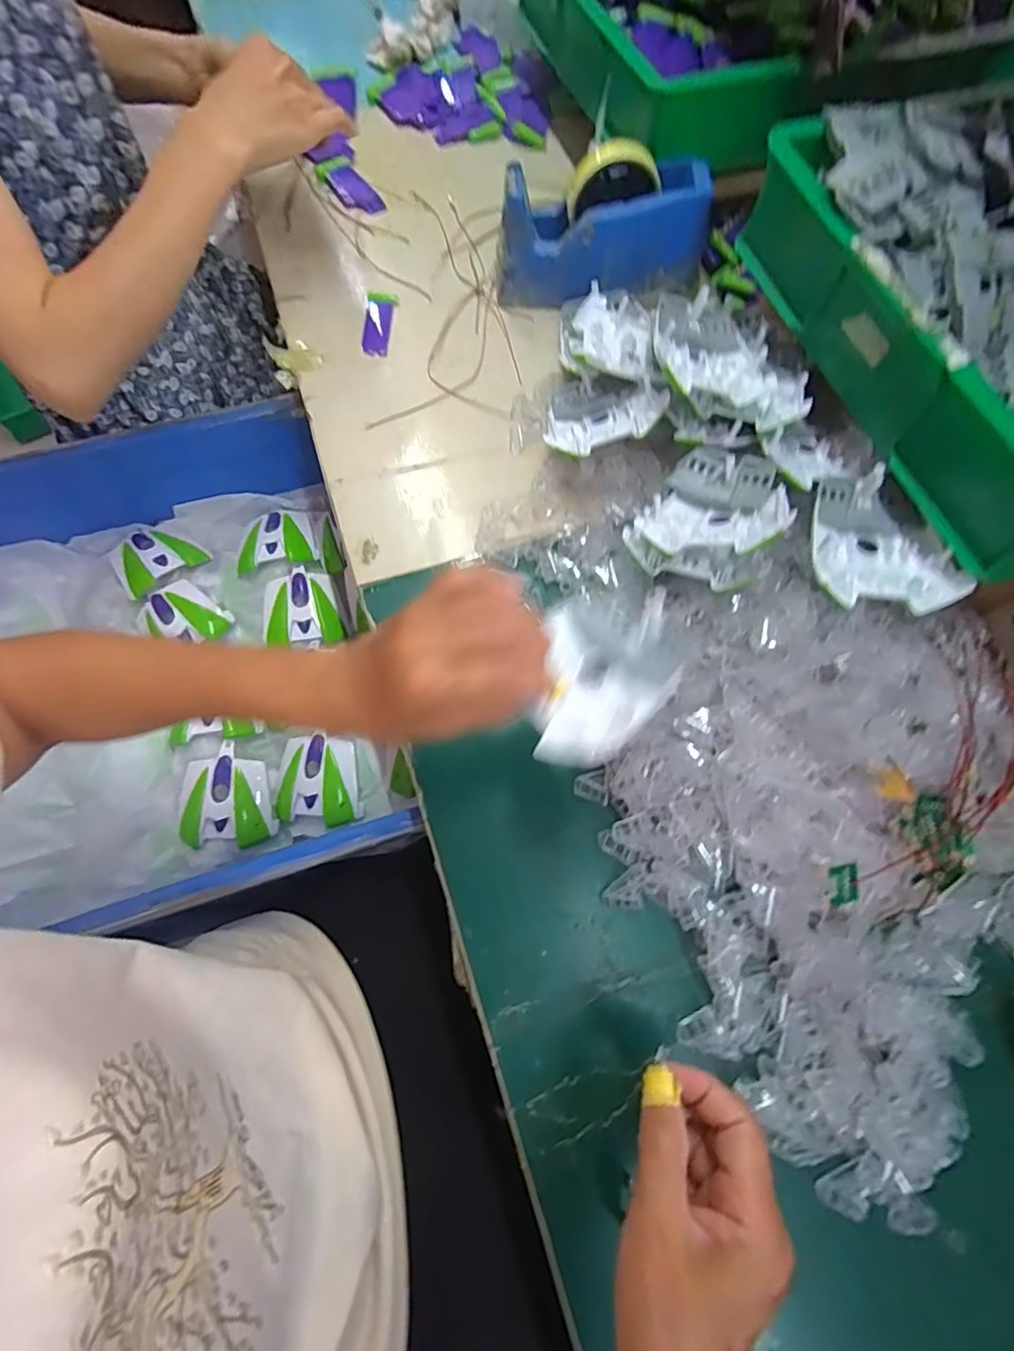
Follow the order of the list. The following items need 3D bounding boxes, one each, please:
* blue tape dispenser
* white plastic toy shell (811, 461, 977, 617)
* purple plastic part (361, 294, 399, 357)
[{"bbox_3d":[0.091,-0.427,0.525,0.194,0.099,0.076,-4,71,-1],"label":"blue tape dispenser"},{"bbox_3d":[0.258,-0.095,0.390,0.088,0.024,0.115,-11,71,-5],"label":"white plastic toy shell"},{"bbox_3d":[-0.128,-0.356,0.549,0.029,0.006,0.079,0,71,0],"label":"purple plastic part"}]

